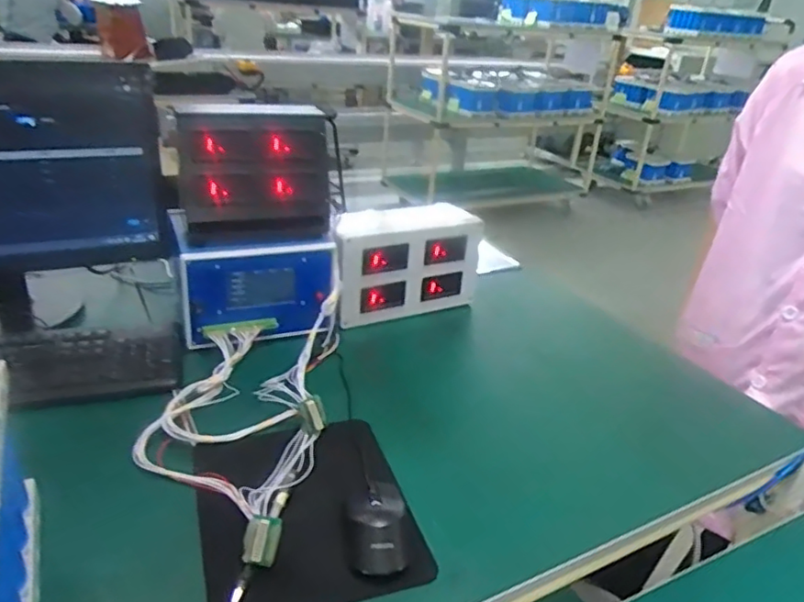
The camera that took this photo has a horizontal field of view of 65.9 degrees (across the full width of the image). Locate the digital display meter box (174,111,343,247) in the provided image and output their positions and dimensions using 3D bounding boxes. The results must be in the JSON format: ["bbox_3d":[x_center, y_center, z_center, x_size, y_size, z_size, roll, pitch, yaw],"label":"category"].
[{"bbox_3d":[-0.204,-0.179,0.859,0.207,0.158,0.096,-4,28,-18],"label":"digital display meter box"}]

